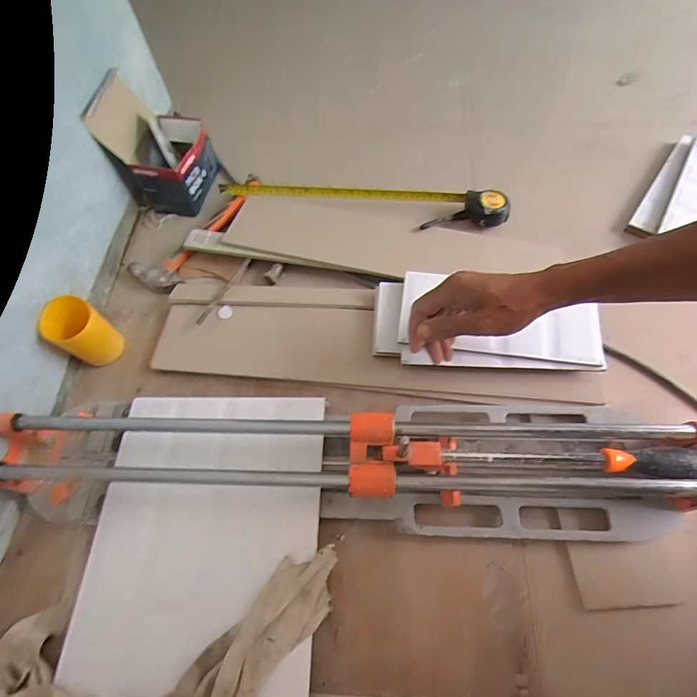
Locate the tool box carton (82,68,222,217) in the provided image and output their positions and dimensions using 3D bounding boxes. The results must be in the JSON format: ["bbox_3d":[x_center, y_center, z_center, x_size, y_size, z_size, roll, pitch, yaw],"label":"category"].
[{"bbox_3d":[-0.320,-0.341,0.711,0.141,0.165,0.145,9,63,7],"label":"tool box carton"}]

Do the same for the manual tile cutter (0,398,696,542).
[{"bbox_3d":[-0.018,0.120,0.474,0.773,0.098,0.156,1,63,3],"label":"manual tile cutter"}]

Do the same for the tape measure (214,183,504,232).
[{"bbox_3d":[0.020,-0.247,0.693,0.482,0.035,0.081,8,63,7],"label":"tape measure"}]

